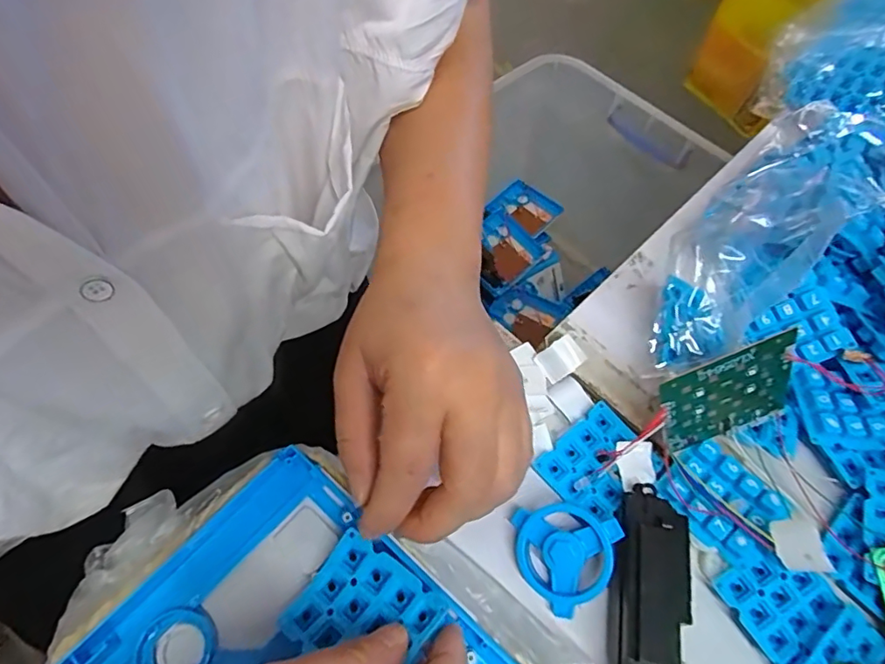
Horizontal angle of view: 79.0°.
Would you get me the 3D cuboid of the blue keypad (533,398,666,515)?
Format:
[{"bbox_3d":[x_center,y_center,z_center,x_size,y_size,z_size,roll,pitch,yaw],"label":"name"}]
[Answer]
[{"bbox_3d":[0.089,0.076,0.310,0.059,0.006,0.049,-35,68,-21],"label":"blue keypad"}]

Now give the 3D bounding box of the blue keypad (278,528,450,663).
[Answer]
[{"bbox_3d":[-0.035,0.119,0.224,0.057,0.009,0.051,31,69,29],"label":"blue keypad"}]

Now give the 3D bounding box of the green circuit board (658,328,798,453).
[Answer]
[{"bbox_3d":[0.151,0.035,0.286,0.070,0.067,0.004,-23,41,2],"label":"green circuit board"}]

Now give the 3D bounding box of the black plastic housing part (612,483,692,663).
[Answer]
[{"bbox_3d":[0.102,0.130,0.262,0.040,0.026,0.107,13,60,4],"label":"black plastic housing part"}]

